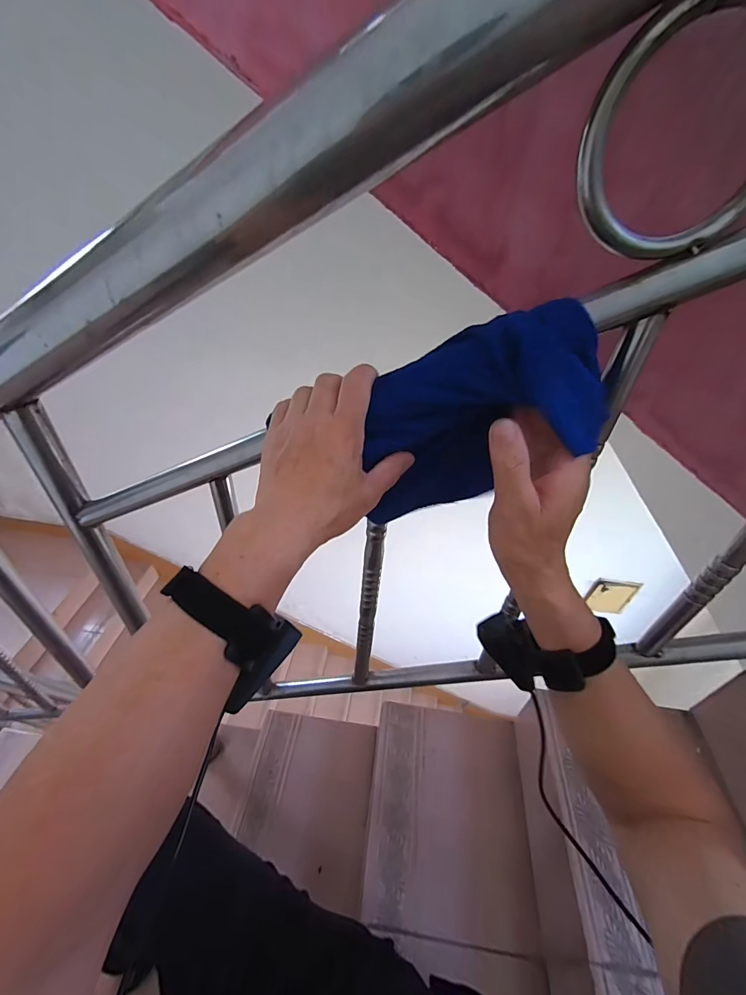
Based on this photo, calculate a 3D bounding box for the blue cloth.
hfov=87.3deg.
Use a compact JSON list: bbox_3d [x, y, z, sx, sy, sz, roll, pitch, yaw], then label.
[{"bbox_3d":[0.080,-0.042,0.314,0.156,0.200,0.072,17,43,15],"label":"blue cloth"}]

